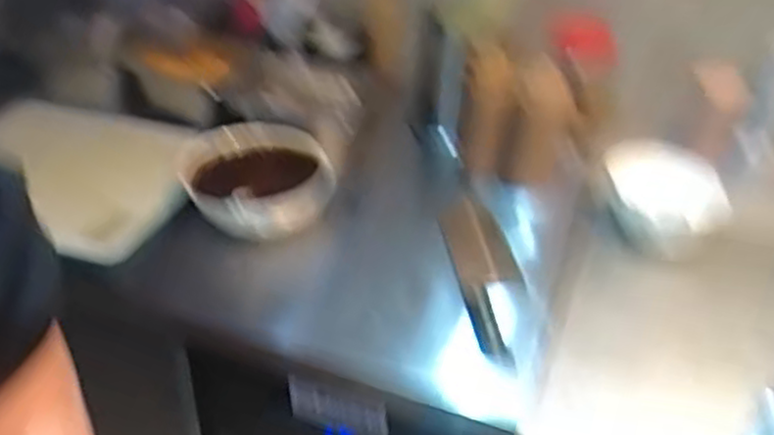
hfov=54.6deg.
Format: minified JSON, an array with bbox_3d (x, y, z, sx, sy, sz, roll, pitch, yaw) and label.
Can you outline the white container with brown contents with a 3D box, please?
[{"bbox_3d":[-0.161,-0.052,0.938,0.172,0.074,0.152,-14,38,-21],"label":"white container with brown contents"}]

